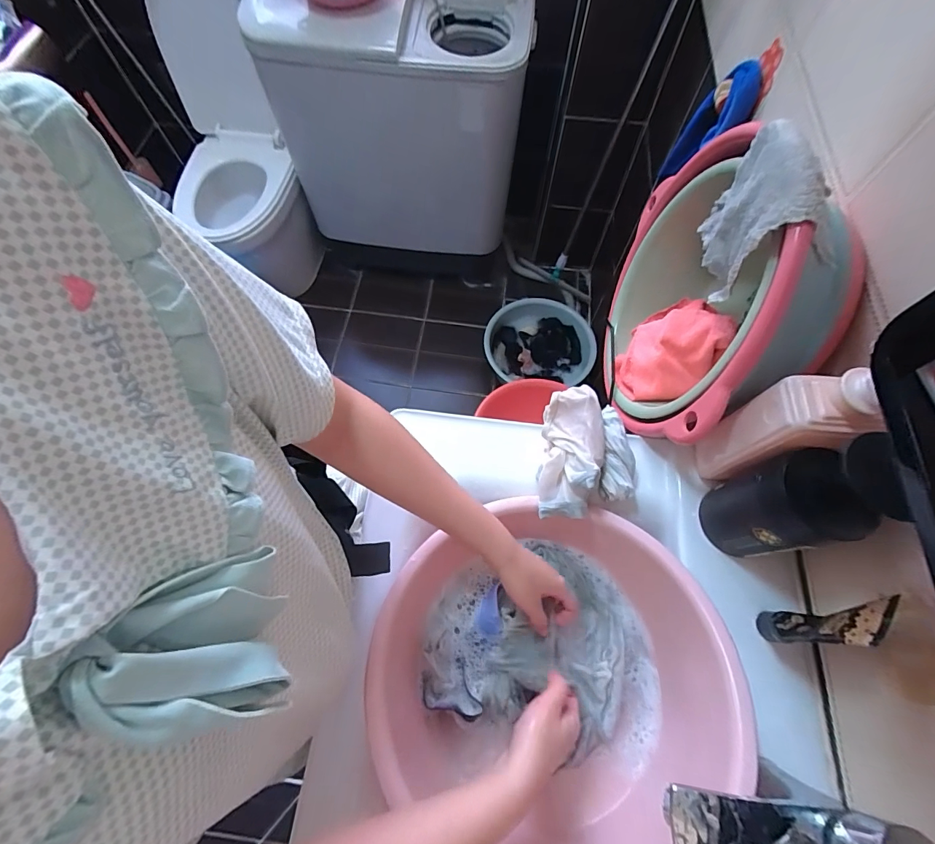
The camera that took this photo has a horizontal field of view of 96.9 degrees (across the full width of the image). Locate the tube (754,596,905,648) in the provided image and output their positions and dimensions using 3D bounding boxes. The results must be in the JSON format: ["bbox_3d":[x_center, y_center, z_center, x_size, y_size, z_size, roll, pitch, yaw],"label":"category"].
[{"bbox_3d":[0.320,0.186,0.376,0.047,0.150,0.021,-41,73,-16],"label":"tube"}]

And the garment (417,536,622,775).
[{"bbox_3d":[0.070,0.243,0.483,0.210,0.045,0.203,16,68,6],"label":"garment"}]

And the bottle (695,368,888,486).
[{"bbox_3d":[0.297,0.014,0.410,0.043,0.188,0.066,-11,68,-5],"label":"bottle"}]

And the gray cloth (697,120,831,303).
[{"bbox_3d":[0.288,-0.204,0.421,0.033,0.140,0.122,8,67,3],"label":"gray cloth"}]

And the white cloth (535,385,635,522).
[{"bbox_3d":[0.146,0.038,0.503,0.113,0.062,0.151,3,67,0],"label":"white cloth"}]

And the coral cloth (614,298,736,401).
[{"bbox_3d":[0.283,-0.104,0.597,0.163,0.035,0.132,-47,51,11],"label":"coral cloth"}]

